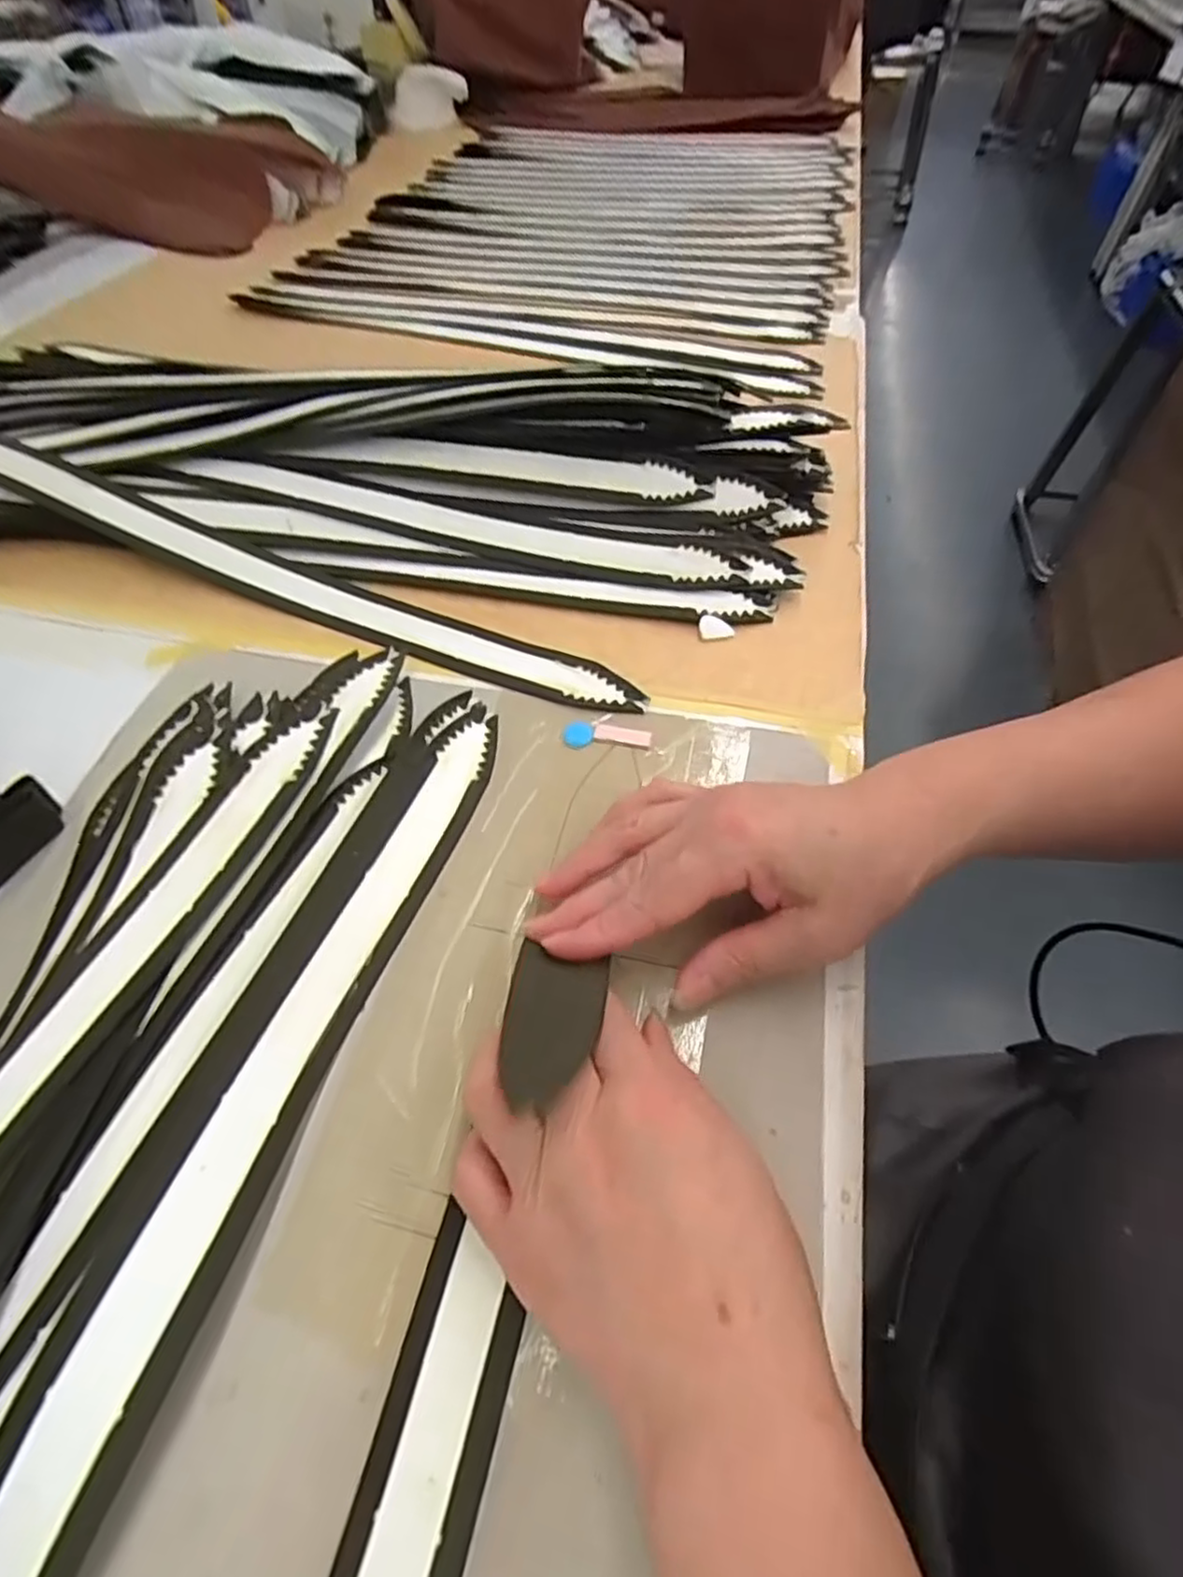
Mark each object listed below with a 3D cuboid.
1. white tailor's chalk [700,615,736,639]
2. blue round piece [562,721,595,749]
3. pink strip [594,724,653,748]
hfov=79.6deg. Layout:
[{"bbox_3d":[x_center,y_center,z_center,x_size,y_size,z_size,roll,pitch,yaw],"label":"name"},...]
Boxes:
[{"bbox_3d":[0.073,-0.093,0.415,0.020,0.008,0.012,15,54,11],"label":"white tailor's chalk"},{"bbox_3d":[-0.007,-0.029,0.374,0.016,0.004,0.016,4,54,4],"label":"blue round piece"},{"bbox_3d":[0.016,-0.028,0.374,0.029,0.004,0.009,10,62,7],"label":"pink strip"}]

